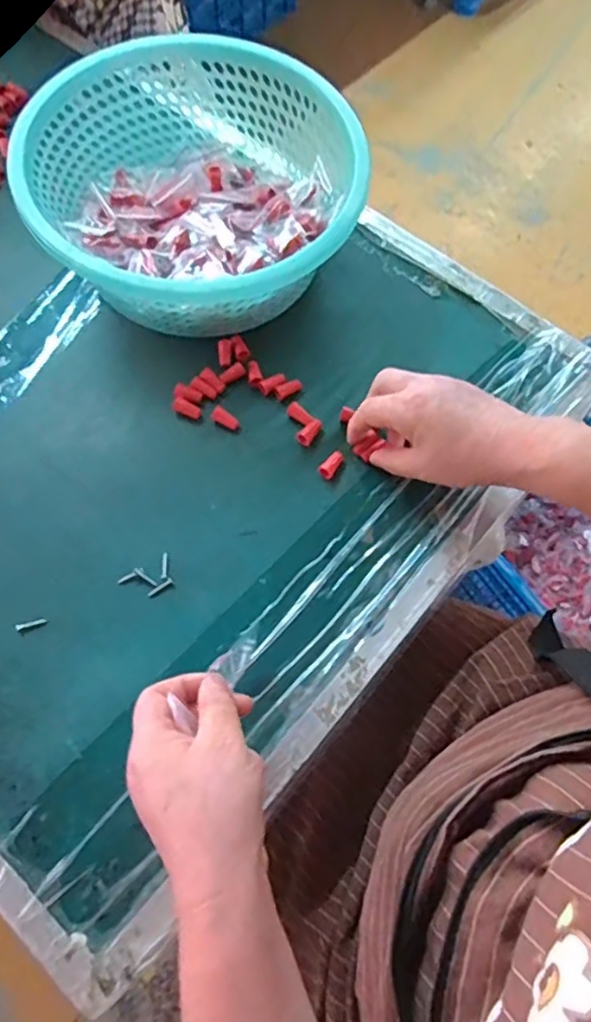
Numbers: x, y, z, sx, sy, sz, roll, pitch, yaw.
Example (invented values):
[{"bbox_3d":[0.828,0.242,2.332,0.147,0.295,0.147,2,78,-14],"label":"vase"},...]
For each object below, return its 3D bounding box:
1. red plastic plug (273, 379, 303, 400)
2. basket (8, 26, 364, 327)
[{"bbox_3d":[-0.007,-0.102,0.523,0.022,0.008,0.012,-28,71,-10],"label":"red plastic plug"},{"bbox_3d":[-0.087,-0.272,0.526,0.259,0.087,0.240,0,68,0],"label":"basket"}]

